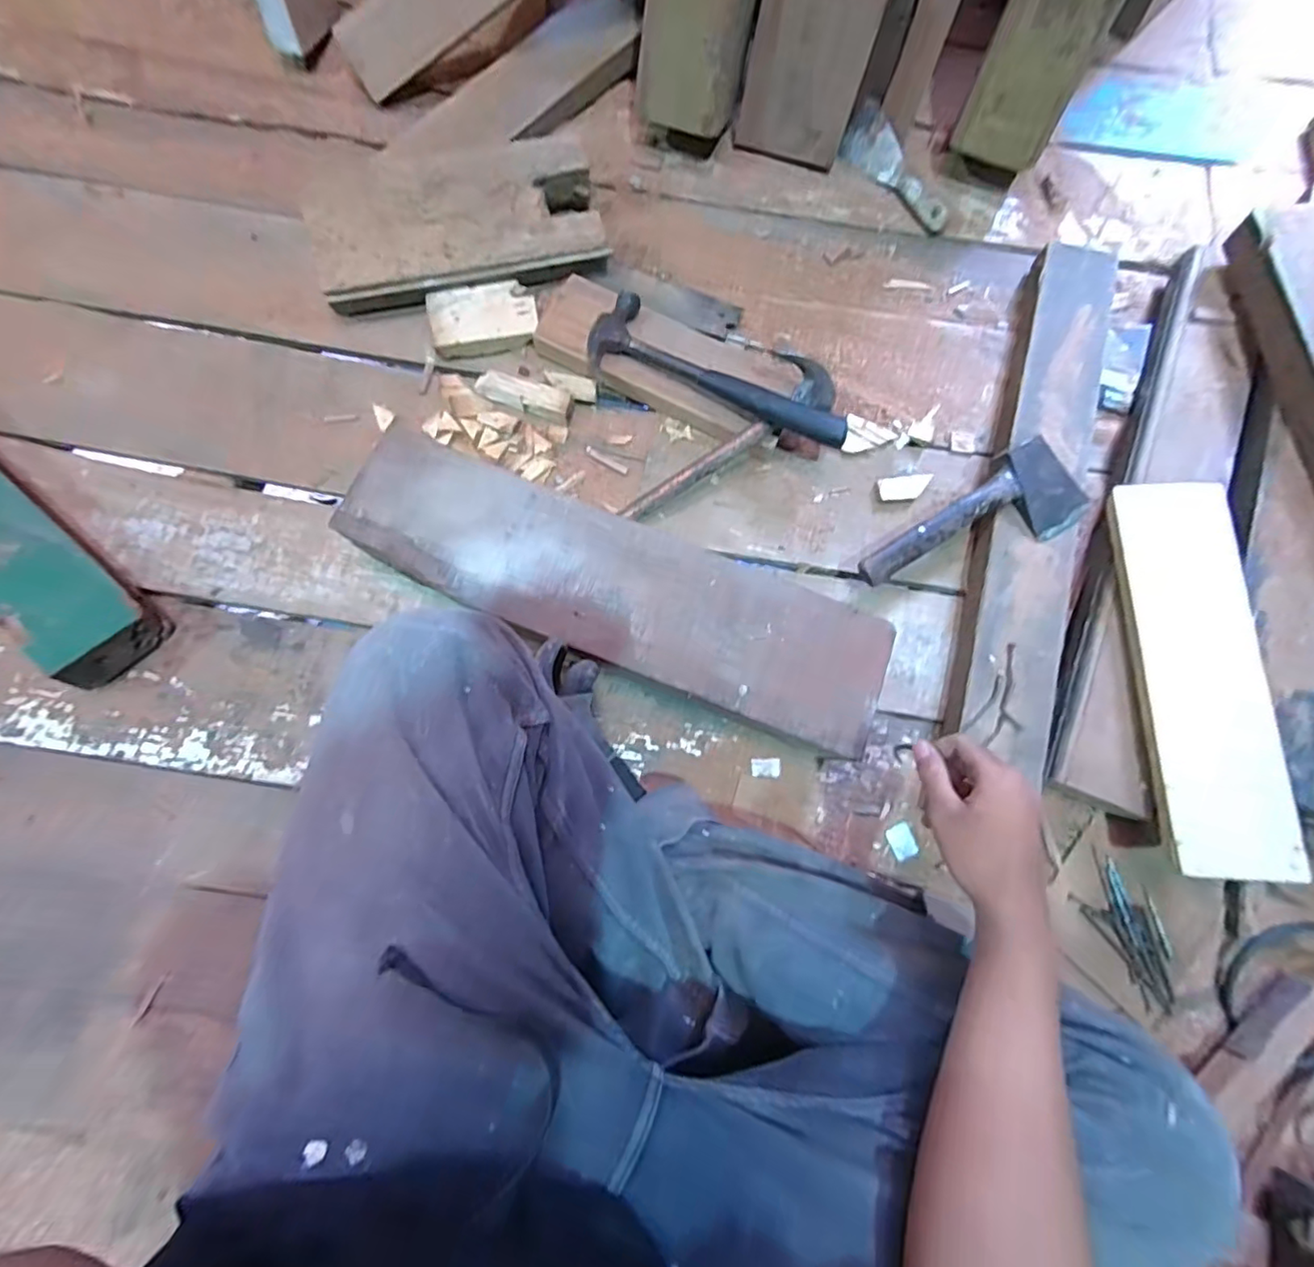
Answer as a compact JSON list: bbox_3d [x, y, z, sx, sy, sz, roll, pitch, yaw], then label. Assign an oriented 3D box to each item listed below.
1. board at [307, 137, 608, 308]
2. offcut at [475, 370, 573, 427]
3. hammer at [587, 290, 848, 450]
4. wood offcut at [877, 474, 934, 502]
[{"bbox_3d":[-0.247,-0.509,0.701,0.344,0.050,0.153,-14,99,-7],"label":"board"},{"bbox_3d":[-0.164,-0.293,0.698,0.120,0.026,0.036,17,78,2],"label":"offcut"},{"bbox_3d":[0.075,-0.311,0.663,0.320,0.041,0.102,22,78,3],"label":"hammer"},{"bbox_3d":[0.304,-0.178,0.696,0.063,0.011,0.033,-2,78,-2],"label":"wood offcut"}]

